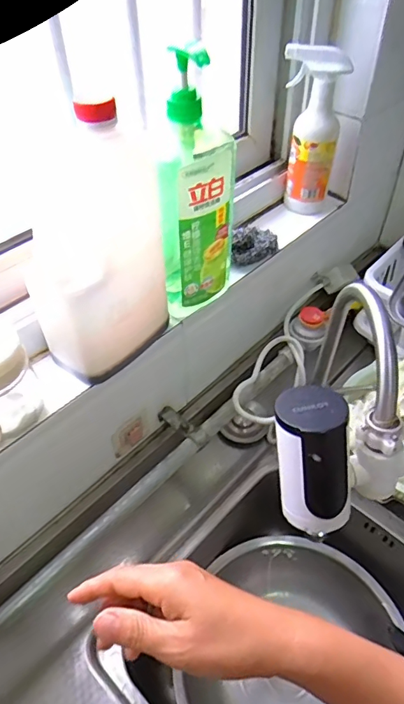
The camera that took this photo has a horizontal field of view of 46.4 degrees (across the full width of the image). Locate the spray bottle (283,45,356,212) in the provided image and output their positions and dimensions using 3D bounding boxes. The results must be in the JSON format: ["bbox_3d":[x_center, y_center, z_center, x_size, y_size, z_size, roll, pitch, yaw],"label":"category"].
[{"bbox_3d":[0.175,-0.349,0.756,0.089,0.228,0.091,2,47,5],"label":"spray bottle"}]

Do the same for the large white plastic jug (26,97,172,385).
[{"bbox_3d":[-0.105,-0.108,0.497,0.091,0.246,0.160,23,52,22],"label":"large white plastic jug"}]

